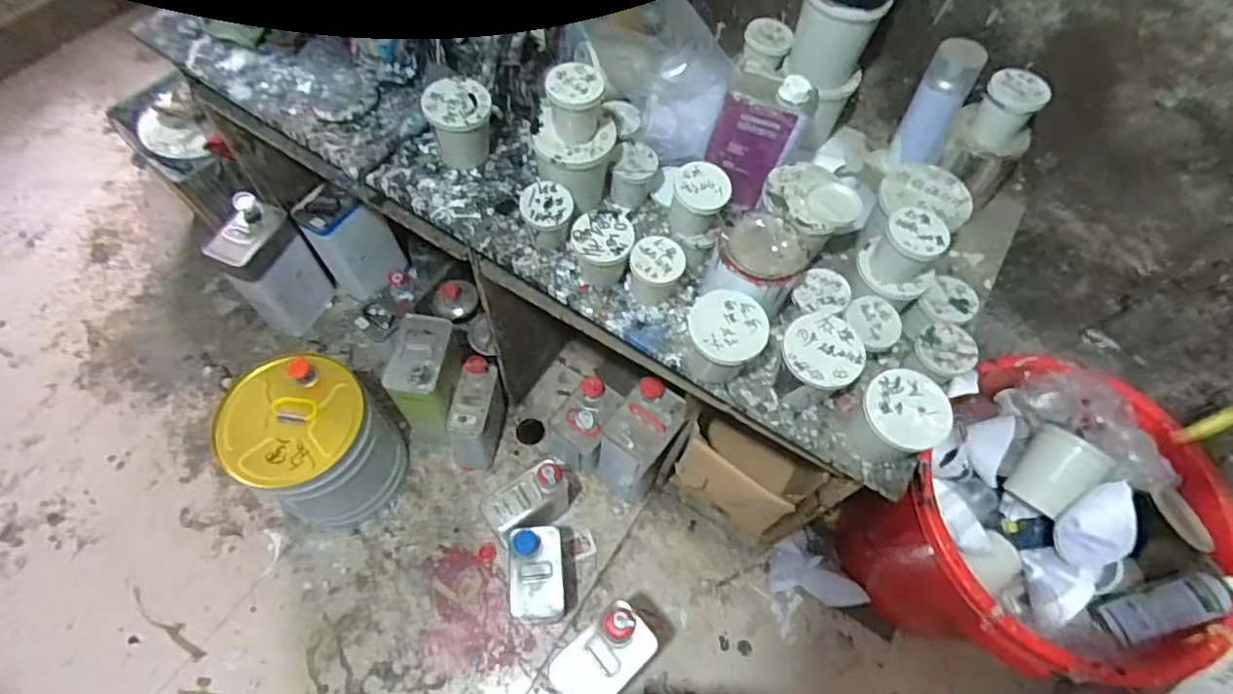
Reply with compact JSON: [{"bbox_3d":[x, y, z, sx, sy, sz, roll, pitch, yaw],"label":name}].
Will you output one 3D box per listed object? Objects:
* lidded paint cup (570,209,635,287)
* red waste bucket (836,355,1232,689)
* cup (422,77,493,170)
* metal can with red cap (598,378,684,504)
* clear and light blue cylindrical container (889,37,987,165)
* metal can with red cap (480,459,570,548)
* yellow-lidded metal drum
[{"bbox_3d":[-0.020,-0.130,0.809,0.077,0.077,0.075,2,63,-4],"label":"lidded paint cup"},{"bbox_3d":[0.687,0.333,1.117,0.454,0.533,0.441,2,63,-4],"label":"red waste bucket"},{"bbox_3d":[-0.225,-0.317,0.872,0.089,0.096,0.095,-16,65,-13],"label":"cup"},{"bbox_3d":[0.045,0.209,1.304,0.119,0.291,0.186,26,64,8],"label":"metal can with red cap"},{"bbox_3d":[0.447,-0.324,0.856,0.058,0.167,0.062,21,35,5],"label":"clear and light blue cylindrical container"},{"bbox_3d":[-0.187,0.334,1.291,0.181,0.206,0.098,-31,70,-19],"label":"metal can with red cap"},{"bbox_3d":[-0.609,0.199,1.241,0.252,0.321,0.252,2,63,-4],"label":"yellow-lidded metal drum"}]

